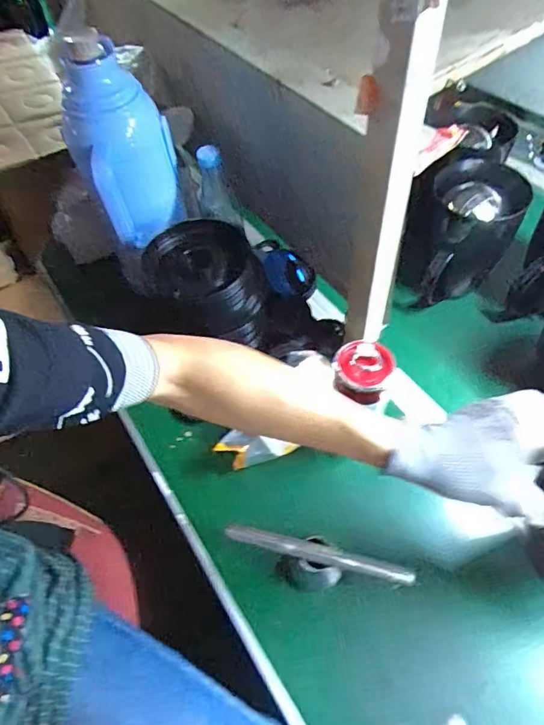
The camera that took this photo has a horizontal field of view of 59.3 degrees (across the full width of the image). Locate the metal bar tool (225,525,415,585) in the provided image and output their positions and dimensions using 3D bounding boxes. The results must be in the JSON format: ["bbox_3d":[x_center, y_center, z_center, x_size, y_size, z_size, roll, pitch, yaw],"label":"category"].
[{"bbox_3d":[0.048,0.205,0.514,0.199,0.009,0.018,11,55,11],"label":"metal bar tool"}]

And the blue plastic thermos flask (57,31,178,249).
[{"bbox_3d":[-0.186,-0.271,0.599,0.125,0.211,0.137,-19,55,-10],"label":"blue plastic thermos flask"}]

